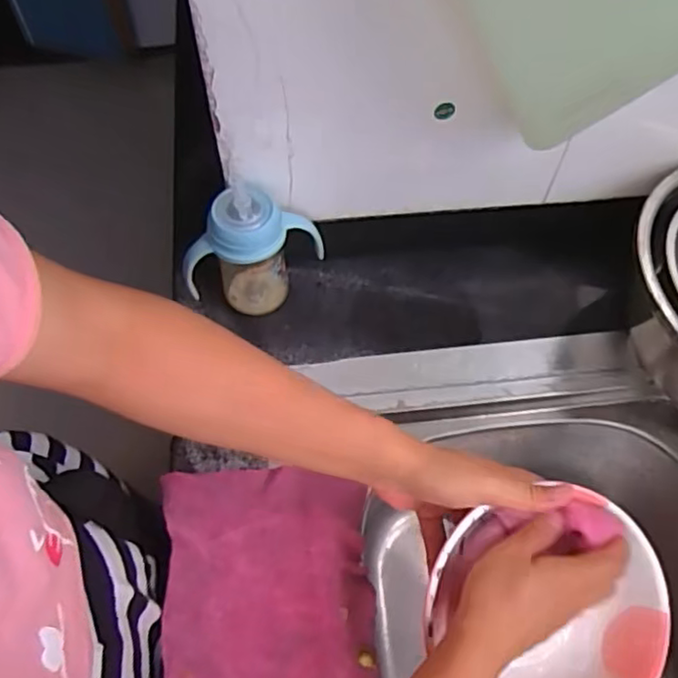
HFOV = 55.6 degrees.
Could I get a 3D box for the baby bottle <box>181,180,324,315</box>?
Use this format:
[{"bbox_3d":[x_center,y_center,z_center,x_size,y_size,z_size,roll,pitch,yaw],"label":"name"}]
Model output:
[{"bbox_3d":[-0.075,-0.078,0.569,0.119,0.123,0.056,-2,62,-4],"label":"baby bottle"}]

